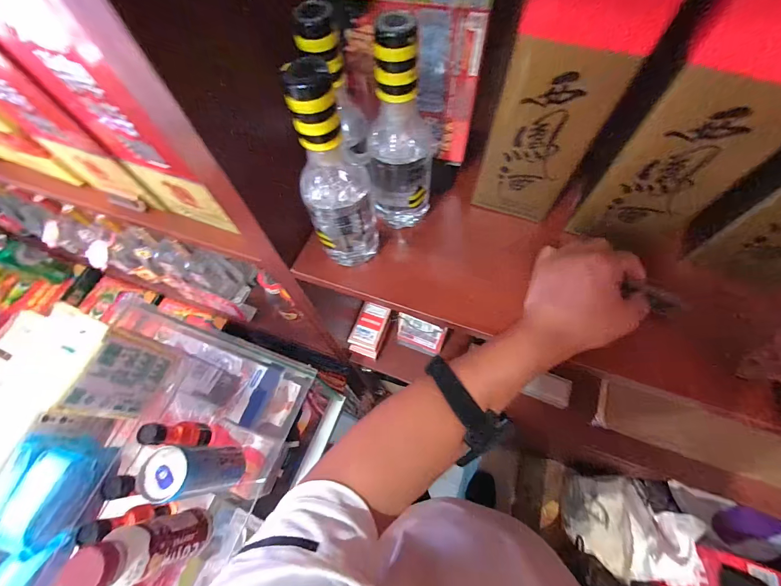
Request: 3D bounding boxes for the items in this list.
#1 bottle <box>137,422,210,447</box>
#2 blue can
[{"bbox_3d":[-0.285,0.188,0.445,0.027,0.109,0.031,1,65,4],"label":"bottle"},{"bbox_3d":[-0.239,0.221,0.411,0.054,0.127,0.051,-1,65,3],"label":"blue can"}]

